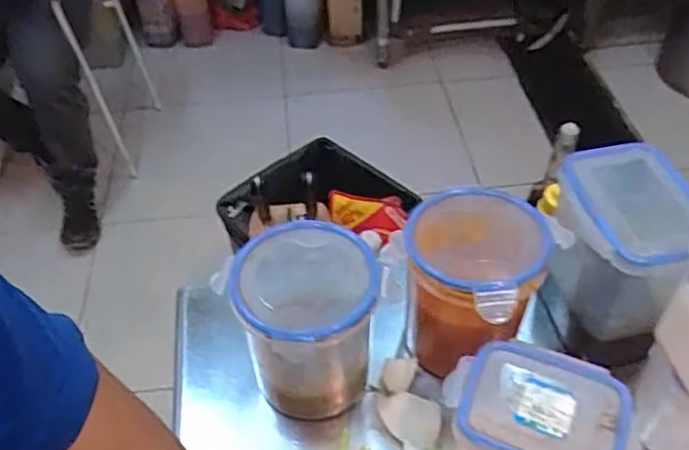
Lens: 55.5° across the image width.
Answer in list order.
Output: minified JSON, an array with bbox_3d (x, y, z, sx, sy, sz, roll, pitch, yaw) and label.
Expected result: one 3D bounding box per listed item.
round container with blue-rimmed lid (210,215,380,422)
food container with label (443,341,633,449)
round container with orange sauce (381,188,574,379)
[{"bbox_3d":[-0.035,0.096,0.631,0.132,0.154,0.130,-1,46,1],"label":"round container with blue-rimmed lid"},{"bbox_3d":[0.153,0.179,0.557,0.135,0.126,0.095,13,48,15],"label":"food container with label"},{"bbox_3d":[0.123,0.063,0.647,0.128,0.179,0.124,-1,46,1],"label":"round container with orange sauce"}]

